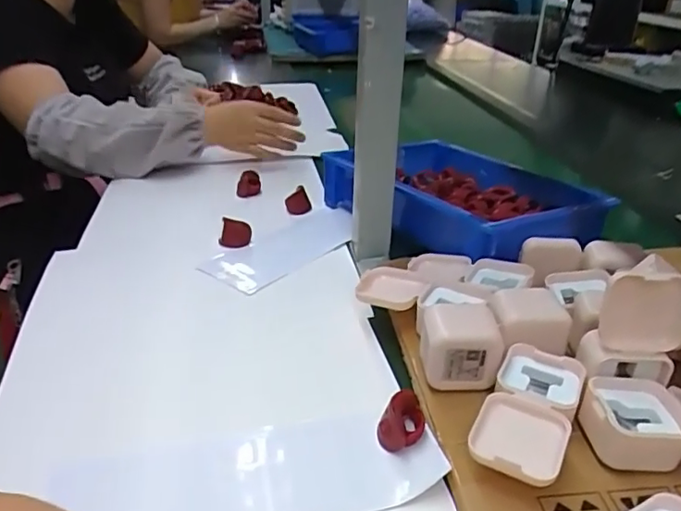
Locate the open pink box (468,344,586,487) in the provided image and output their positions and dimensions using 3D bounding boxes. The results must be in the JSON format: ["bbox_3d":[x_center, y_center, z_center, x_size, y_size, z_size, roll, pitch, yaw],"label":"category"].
[{"bbox_3d":[0.128,0.111,0.385,0.055,0.035,0.113,17,33,26],"label":"open pink box"}]

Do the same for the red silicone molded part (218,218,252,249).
[{"bbox_3d":[-0.123,-0.024,0.659,0.036,0.033,0.018,5,29,7],"label":"red silicone molded part"}]

